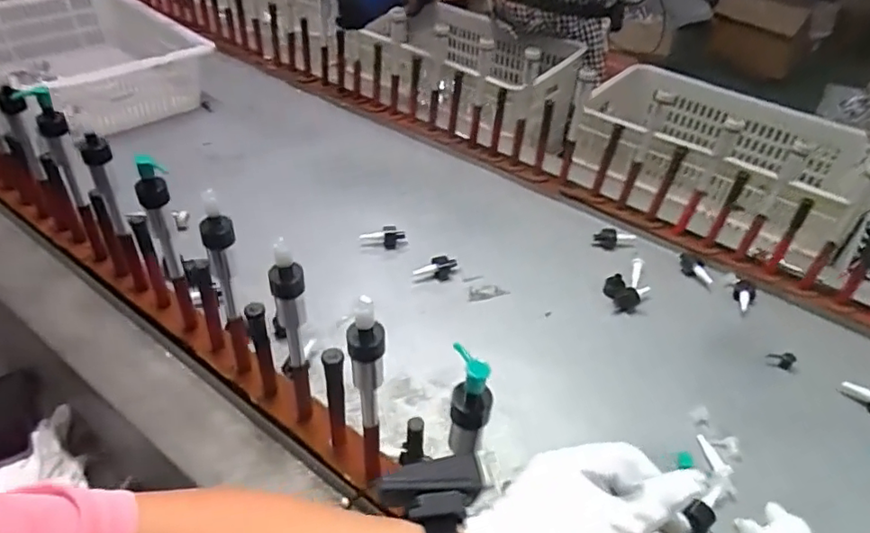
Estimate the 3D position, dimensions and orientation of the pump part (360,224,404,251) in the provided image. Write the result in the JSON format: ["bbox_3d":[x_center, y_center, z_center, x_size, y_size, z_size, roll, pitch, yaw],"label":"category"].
[{"bbox_3d":[-0.085,-0.046,0.927,0.069,0.026,0.028,-5,41,-11],"label":"pump part"}]

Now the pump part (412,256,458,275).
[{"bbox_3d":[0.000,0.002,0.888,0.068,0.025,0.018,-11,42,-18],"label":"pump part"}]

